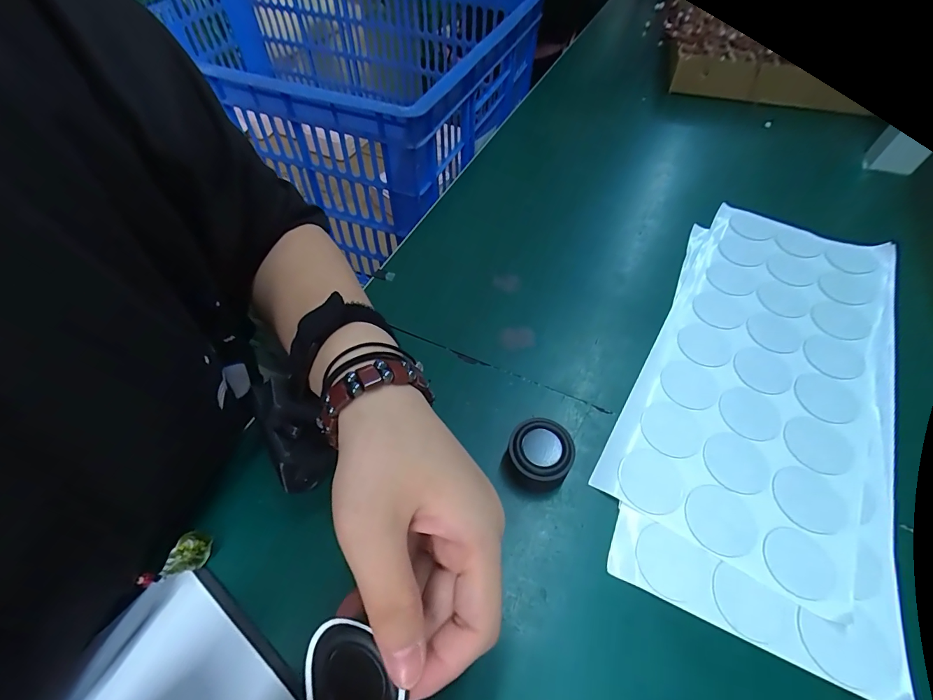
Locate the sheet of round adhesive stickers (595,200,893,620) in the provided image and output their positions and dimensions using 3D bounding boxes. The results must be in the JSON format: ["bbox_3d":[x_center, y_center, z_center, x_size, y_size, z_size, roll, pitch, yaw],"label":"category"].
[{"bbox_3d":[0.216,0.007,0.293,0.140,0.008,0.295,28,63,18],"label":"sheet of round adhesive stickers"}]

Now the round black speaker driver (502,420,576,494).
[{"bbox_3d":[0.045,0.066,0.251,0.038,0.028,0.039,1,56,-1],"label":"round black speaker driver"}]

